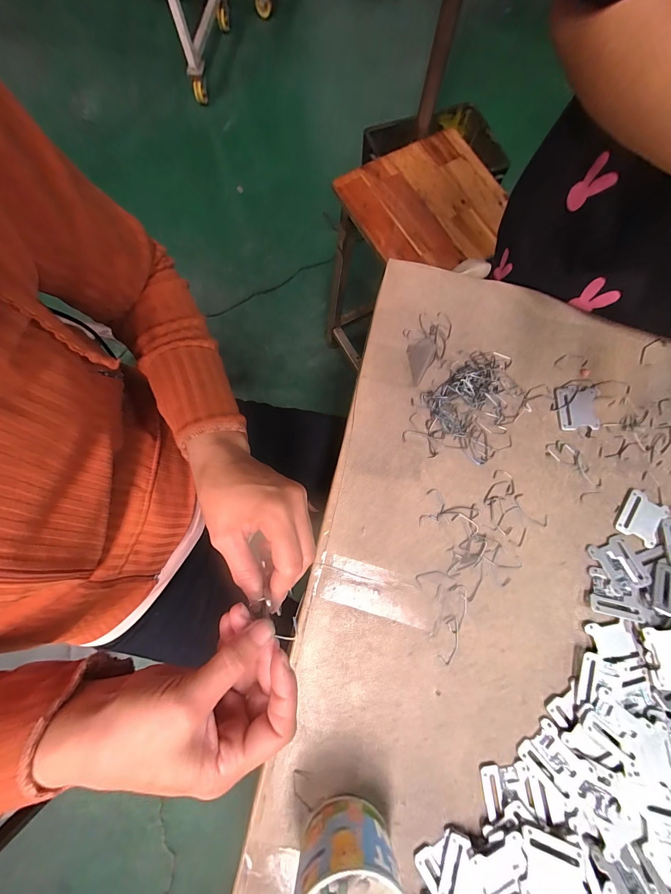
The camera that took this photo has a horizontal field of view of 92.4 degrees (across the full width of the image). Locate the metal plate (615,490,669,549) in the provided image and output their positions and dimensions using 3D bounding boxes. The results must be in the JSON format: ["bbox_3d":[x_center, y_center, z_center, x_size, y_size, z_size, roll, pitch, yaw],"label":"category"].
[{"bbox_3d":[0.334,0.078,0.350,0.044,0.004,0.053,33,80,6],"label":"metal plate"}]

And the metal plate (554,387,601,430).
[{"bbox_3d":[0.282,-0.044,0.375,0.050,0.004,0.050,0,79,-2],"label":"metal plate"}]

